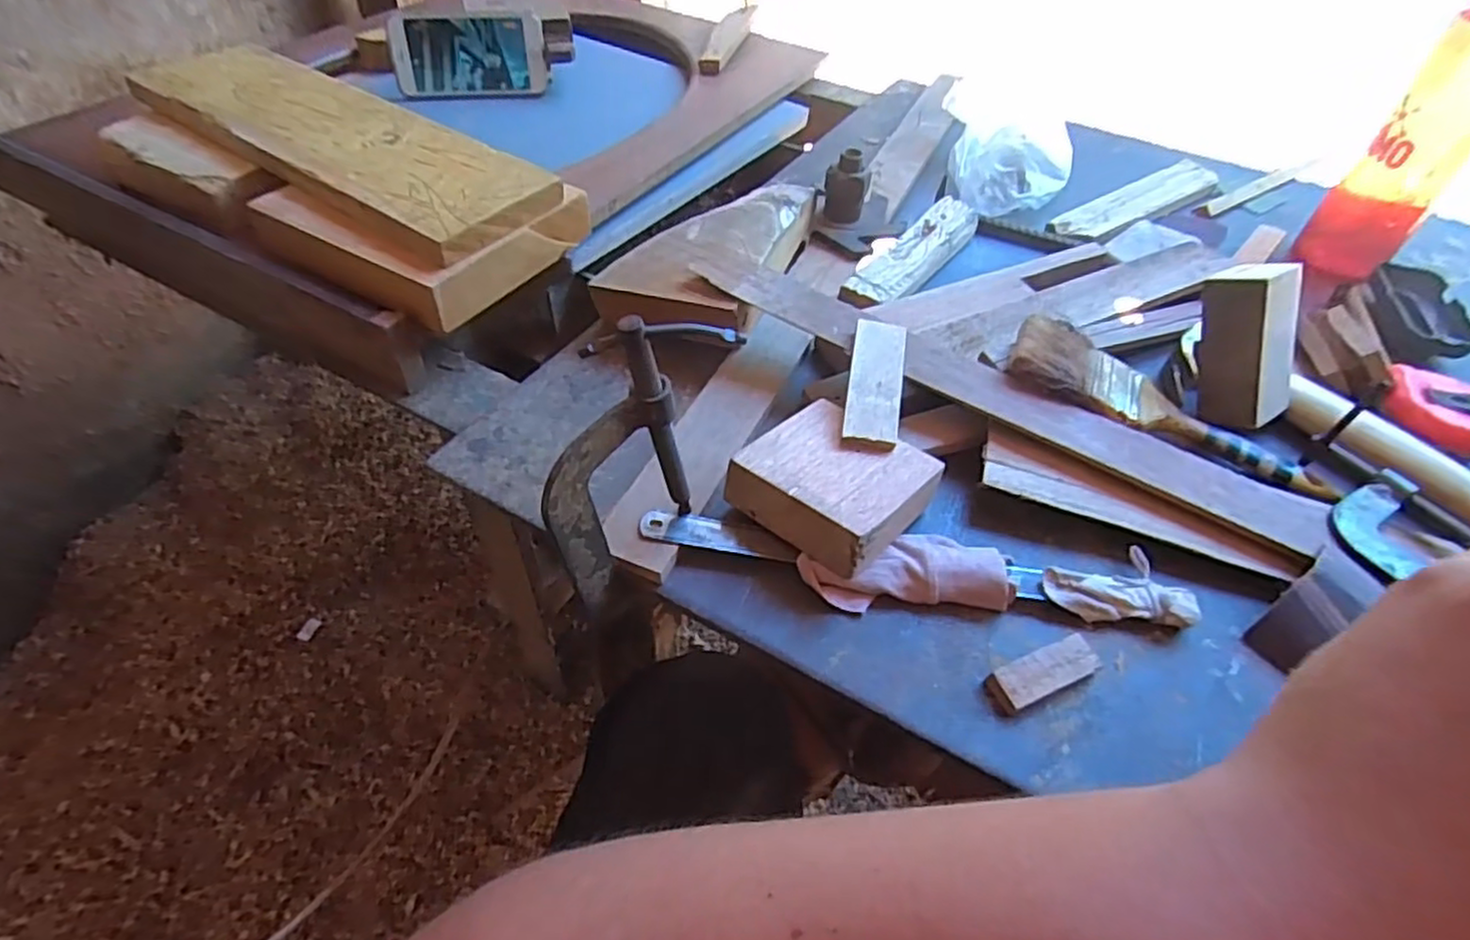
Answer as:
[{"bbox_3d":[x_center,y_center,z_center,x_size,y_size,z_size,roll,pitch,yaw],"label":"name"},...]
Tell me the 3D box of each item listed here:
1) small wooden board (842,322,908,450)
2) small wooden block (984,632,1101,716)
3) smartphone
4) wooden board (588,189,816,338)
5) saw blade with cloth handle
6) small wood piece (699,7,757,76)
[{"bbox_3d":[0.087,-0.054,0.443,0.033,0.009,0.096,9,57,6],"label":"small wooden board"},{"bbox_3d":[0.157,0.103,0.365,0.059,0.012,0.021,-17,55,-18],"label":"small wooden block"},{"bbox_3d":[-0.285,-0.448,0.775,0.156,0.079,0.012,-6,34,-10],"label":"smartphone"},{"bbox_3d":[-0.004,-0.169,0.554,0.109,0.043,0.210,29,55,16],"label":"wooden board"},{"bbox_3d":[0.102,0.052,0.401,0.297,0.023,0.044,6,51,-1],"label":"saw blade with cloth handle"},{"bbox_3d":[-0.007,-0.524,0.867,0.029,0.018,0.173,16,52,7],"label":"small wood piece"}]

